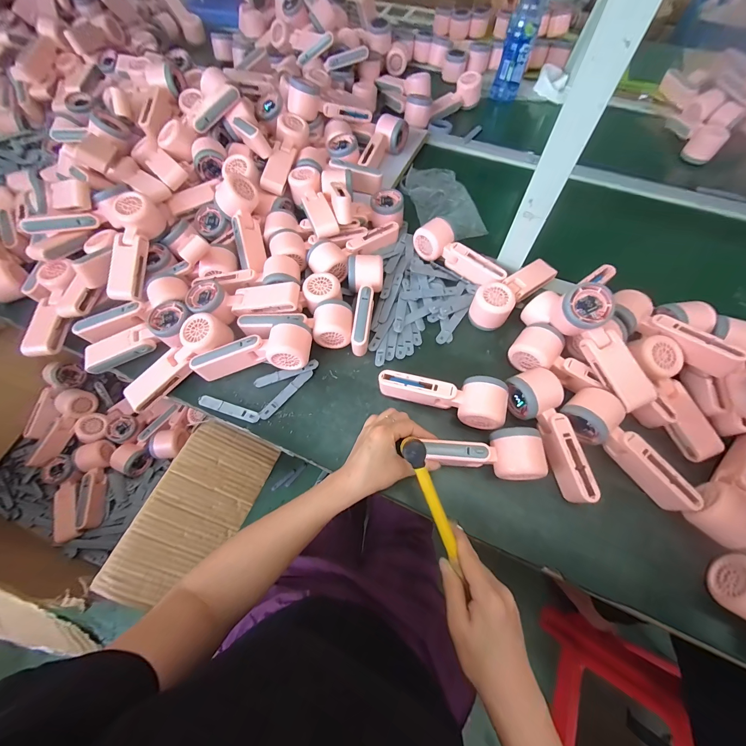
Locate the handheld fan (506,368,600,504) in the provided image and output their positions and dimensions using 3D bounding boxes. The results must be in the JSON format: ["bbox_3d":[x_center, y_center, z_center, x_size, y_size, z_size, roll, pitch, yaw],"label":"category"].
[{"bbox_3d":[0.237,0.076,0.408,0.059,0.059,0.163,-22,65,-11],"label":"handheld fan"}]

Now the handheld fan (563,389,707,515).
[{"bbox_3d":[0.317,0.096,0.396,0.057,0.056,0.170,-36,69,-17],"label":"handheld fan"}]

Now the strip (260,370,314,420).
[{"bbox_3d":[-0.126,0.030,0.458,0.016,0.006,0.095,37,68,17],"label":"strip"}]

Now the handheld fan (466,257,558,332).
[{"bbox_3d":[0.222,-0.129,0.502,0.170,0.057,0.054,-36,69,-17],"label":"handheld fan"}]

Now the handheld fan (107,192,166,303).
[{"bbox_3d":[-0.388,-0.197,0.498,0.071,0.056,0.161,10,88,4],"label":"handheld fan"}]

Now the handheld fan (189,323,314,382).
[{"bbox_3d":[-0.173,-0.032,0.452,0.167,0.058,0.055,-4,63,-3],"label":"handheld fan"}]

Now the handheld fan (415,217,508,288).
[{"bbox_3d":[0.146,-0.200,0.530,0.169,0.047,0.048,39,69,17],"label":"handheld fan"}]

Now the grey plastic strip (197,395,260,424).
[{"bbox_3d":[-0.206,0.051,0.446,0.095,0.004,0.017,16,64,8],"label":"grey plastic strip"}]

